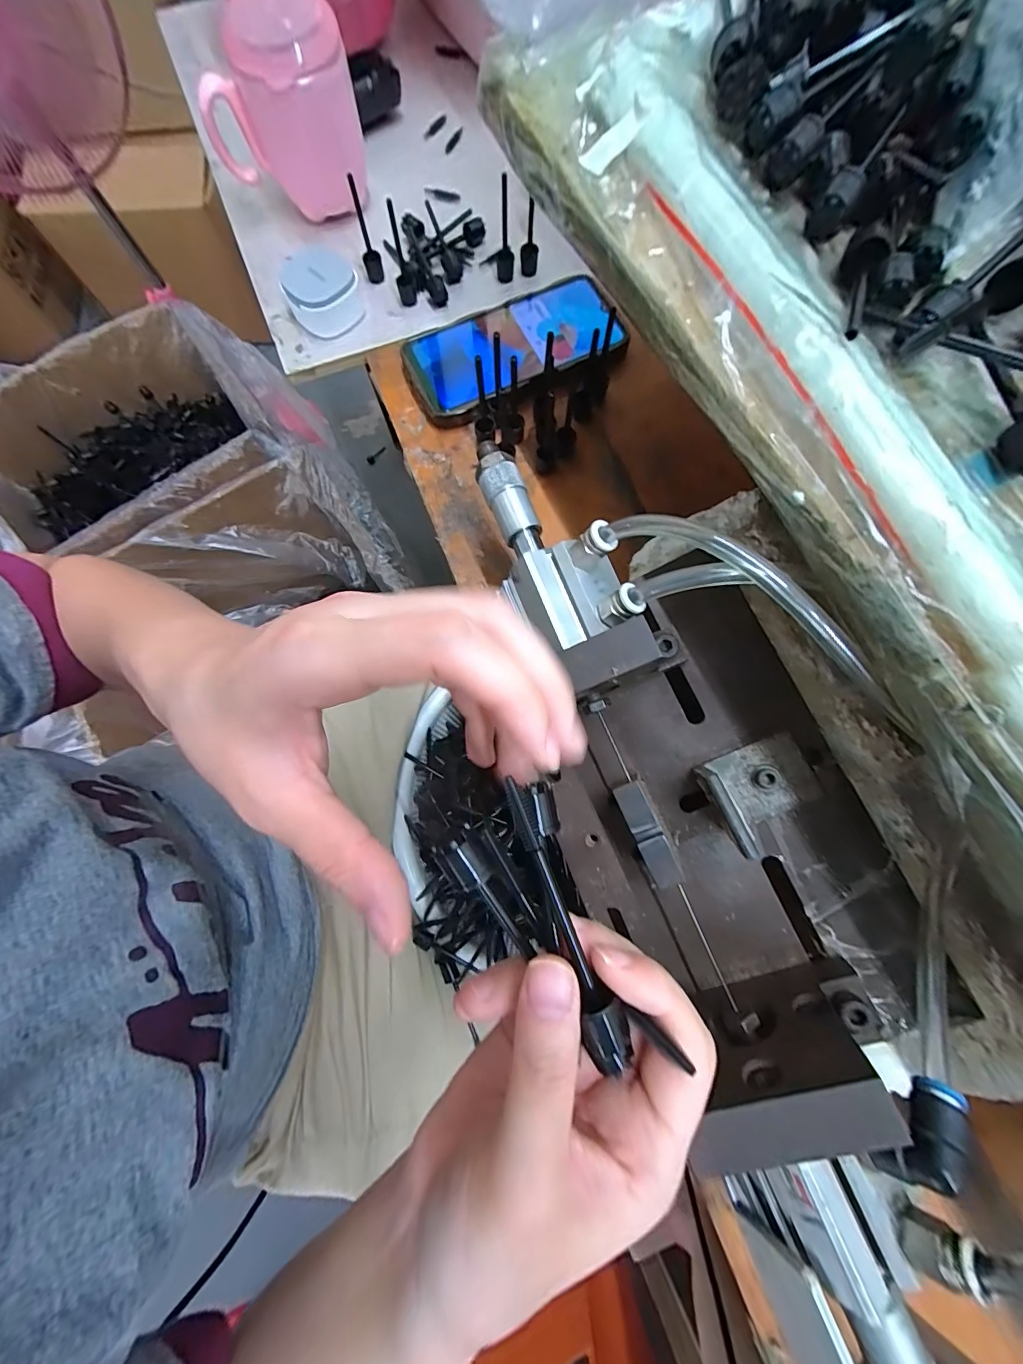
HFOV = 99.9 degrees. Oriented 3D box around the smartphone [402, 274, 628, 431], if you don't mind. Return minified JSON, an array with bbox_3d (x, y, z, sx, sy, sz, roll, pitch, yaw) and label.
[{"bbox_3d":[0.003,-0.254,0.327,0.162,0.013,0.083,-22,78,-5],"label":"smartphone"}]

